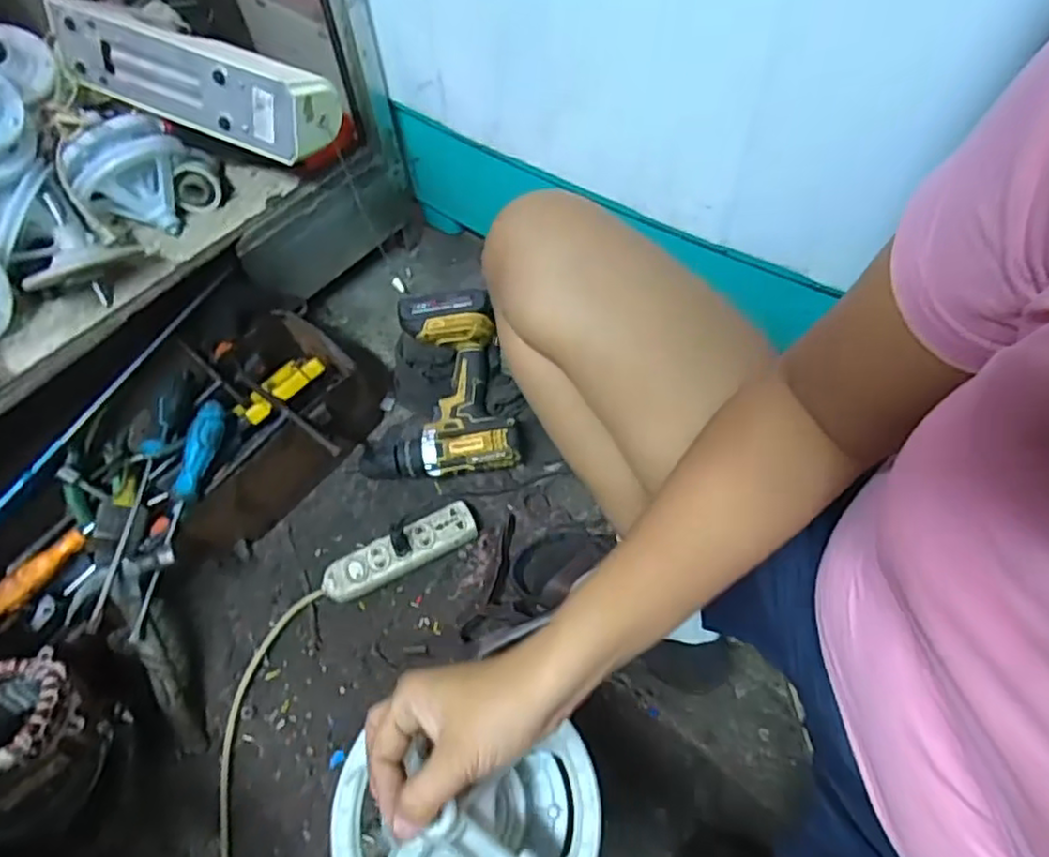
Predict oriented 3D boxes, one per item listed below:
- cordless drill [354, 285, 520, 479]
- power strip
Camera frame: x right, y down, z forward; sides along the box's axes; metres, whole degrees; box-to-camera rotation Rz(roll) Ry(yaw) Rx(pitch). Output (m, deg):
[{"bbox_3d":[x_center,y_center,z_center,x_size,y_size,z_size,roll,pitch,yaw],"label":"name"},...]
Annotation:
[{"bbox_3d":[-0.111,-0.049,0.841,0.194,0.069,0.220,-8,83,6],"label":"cordless drill"},{"bbox_3d":[-0.139,0.144,0.773,0.180,0.030,0.053,-22,62,-10],"label":"power strip"}]

